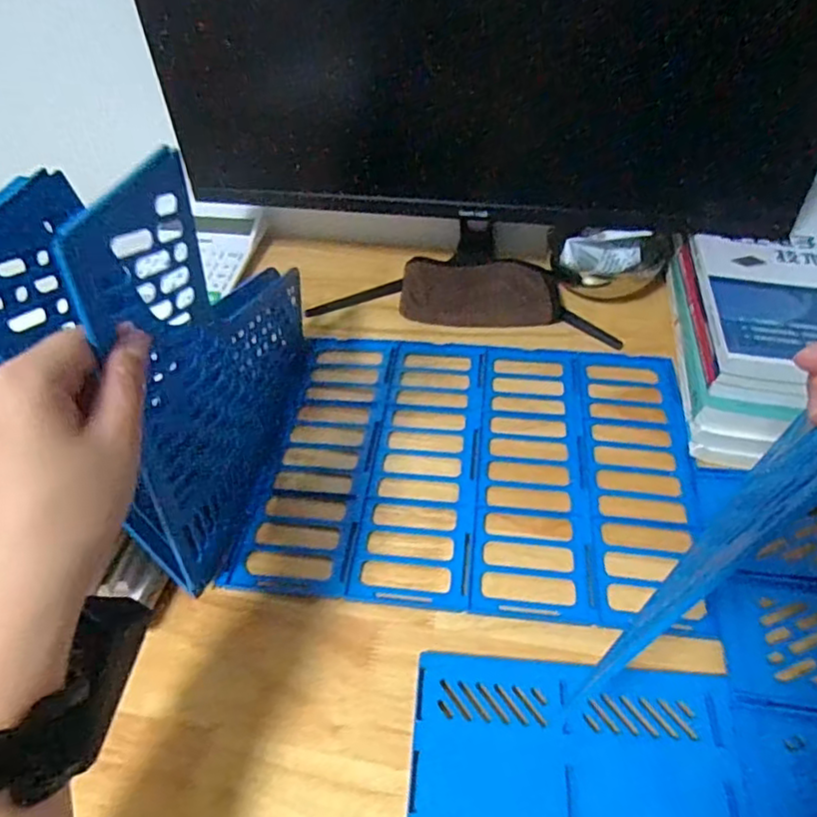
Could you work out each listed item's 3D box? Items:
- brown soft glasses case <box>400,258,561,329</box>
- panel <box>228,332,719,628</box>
[{"bbox_3d":[0.068,-0.110,0.595,0.148,0.013,0.074,4,63,4],"label":"brown soft glasses case"},{"bbox_3d":[0.053,0.036,0.478,0.312,0.008,0.249,4,48,9],"label":"panel"}]

